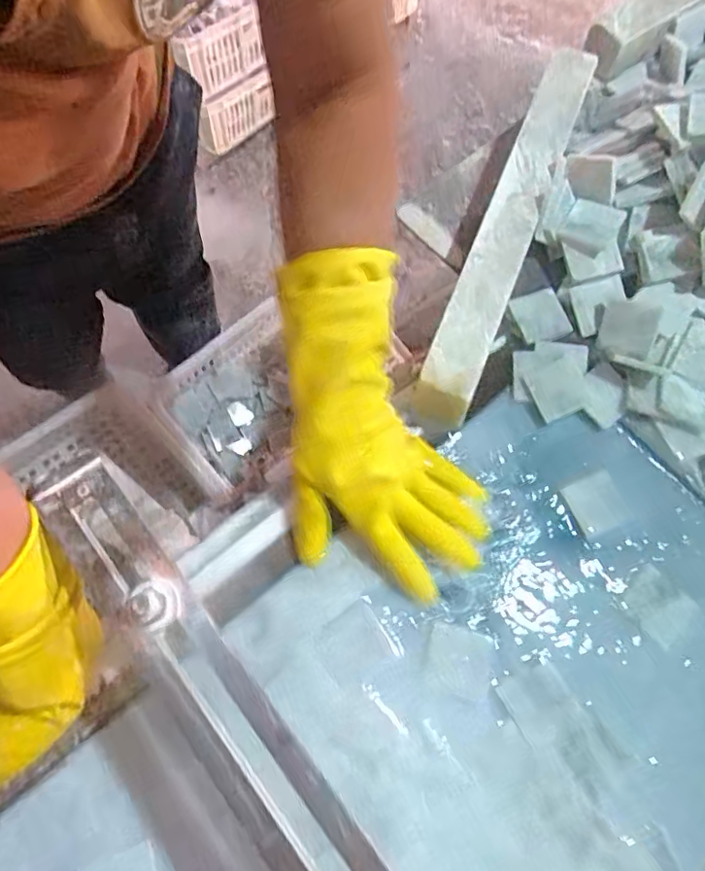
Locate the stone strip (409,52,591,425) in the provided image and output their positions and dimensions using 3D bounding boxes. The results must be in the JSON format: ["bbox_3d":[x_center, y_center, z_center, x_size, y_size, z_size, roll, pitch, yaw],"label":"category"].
[{"bbox_3d":[0.149,-0.197,0.547,0.051,0.045,0.396,21,80,7],"label":"stone strip"}]

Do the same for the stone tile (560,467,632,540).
[{"bbox_3d":[0.227,0.063,0.519,0.058,0.006,0.052,-22,68,-12],"label":"stone tile"}]

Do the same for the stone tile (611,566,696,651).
[{"bbox_3d":[0.263,0.146,0.485,0.050,0.006,0.053,-38,72,-17],"label":"stone tile"}]

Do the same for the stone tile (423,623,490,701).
[{"bbox_3d":[0.085,0.181,0.451,0.050,0.004,0.047,18,66,6],"label":"stone tile"}]

